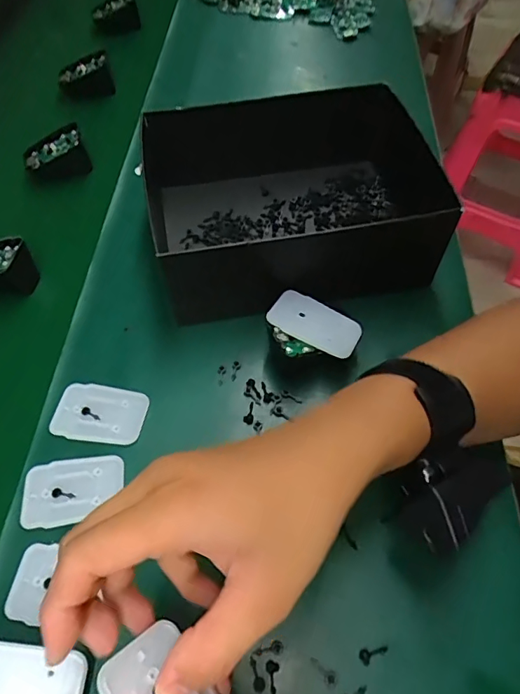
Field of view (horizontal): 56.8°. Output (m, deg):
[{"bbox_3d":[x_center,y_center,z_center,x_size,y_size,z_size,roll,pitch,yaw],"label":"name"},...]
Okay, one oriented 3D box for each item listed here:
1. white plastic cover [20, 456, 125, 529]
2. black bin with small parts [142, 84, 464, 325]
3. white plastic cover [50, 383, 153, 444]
[{"bbox_3d":[-0.129,0.098,0.330,0.067,0.004,0.043,-6,58,-3],"label":"white plastic cover"},{"bbox_3d":[0.025,-0.131,0.430,0.241,0.085,0.188,-8,58,-4],"label":"black bin with small parts"},{"bbox_3d":[-0.121,0.049,0.361,0.068,0.004,0.044,9,58,7],"label":"white plastic cover"}]

